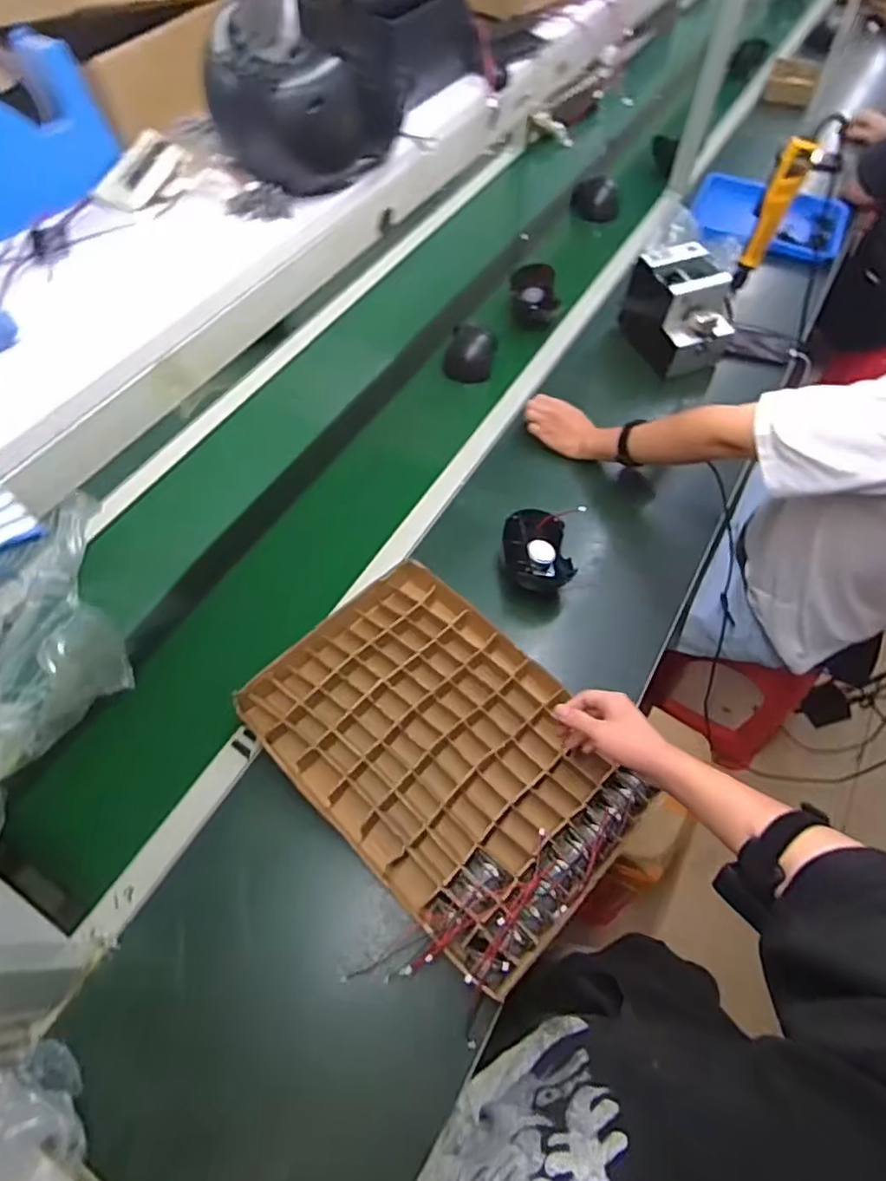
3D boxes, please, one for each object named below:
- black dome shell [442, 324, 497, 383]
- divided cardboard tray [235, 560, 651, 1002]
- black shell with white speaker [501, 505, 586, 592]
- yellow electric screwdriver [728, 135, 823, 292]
[{"bbox_3d":[0.054,-0.459,1.148,0.094,0.074,0.099,11,60,6],"label":"black dome shell"},{"bbox_3d":[-0.001,0.196,0.756,0.454,0.053,0.324,38,66,20],"label":"divided cardboard tray"},{"bbox_3d":[0.145,-0.058,0.875,0.112,0.095,0.114,2,59,0],"label":"black shell with white speaker"},{"bbox_3d":[0.513,-0.579,0.927,0.051,0.209,0.047,27,62,14],"label":"yellow electric screwdriver"}]

